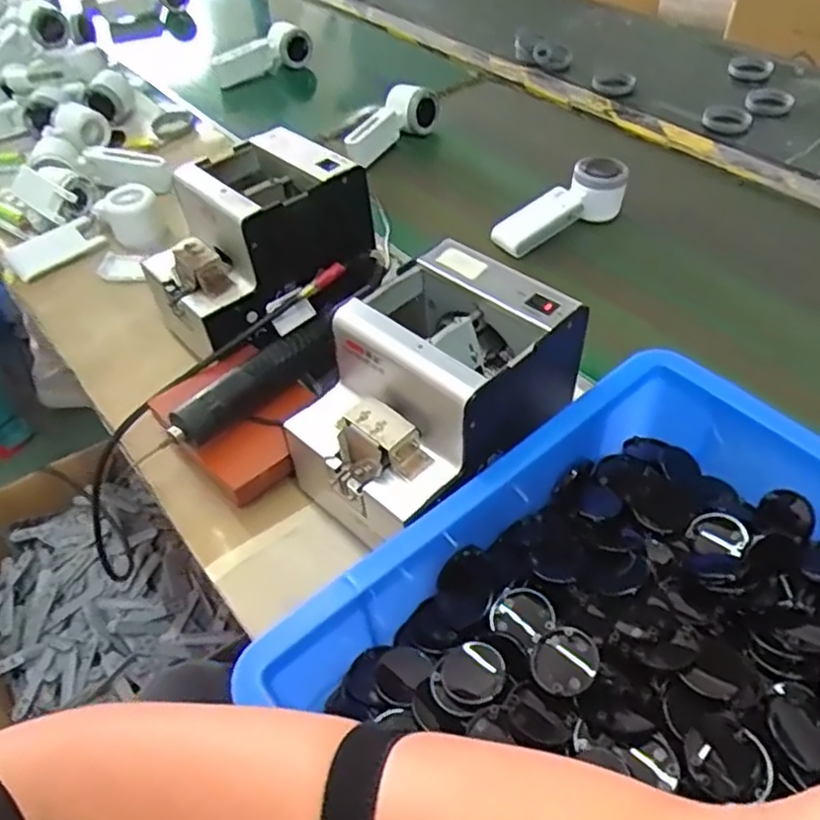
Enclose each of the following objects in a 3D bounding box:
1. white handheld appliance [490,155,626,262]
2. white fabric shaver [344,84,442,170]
[{"bbox_3d":[0.163,-0.223,0.751,0.159,0.059,0.046,-28,52,-22],"label":"white handheld appliance"},{"bbox_3d":[-0.019,-0.367,0.892,0.059,0.053,0.181,18,51,18],"label":"white fabric shaver"}]

